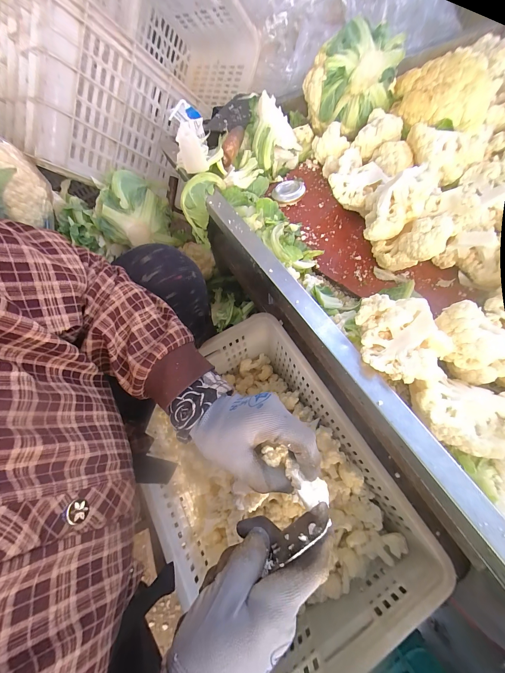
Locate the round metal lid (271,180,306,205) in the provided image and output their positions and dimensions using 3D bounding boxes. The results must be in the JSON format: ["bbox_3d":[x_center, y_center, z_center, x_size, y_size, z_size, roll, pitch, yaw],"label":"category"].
[{"bbox_3d":[0.066,-0.274,0.488,0.056,0.016,0.056,-38,73,1],"label":"round metal lid"}]

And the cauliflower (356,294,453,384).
[{"bbox_3d":[0.168,0.001,0.297,0.100,0.056,0.090,19,66,12],"label":"cauliflower"}]

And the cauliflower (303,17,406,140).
[{"bbox_3d":[0.174,-0.479,0.486,0.115,0.132,0.143,-34,67,-13],"label":"cauliflower"}]

